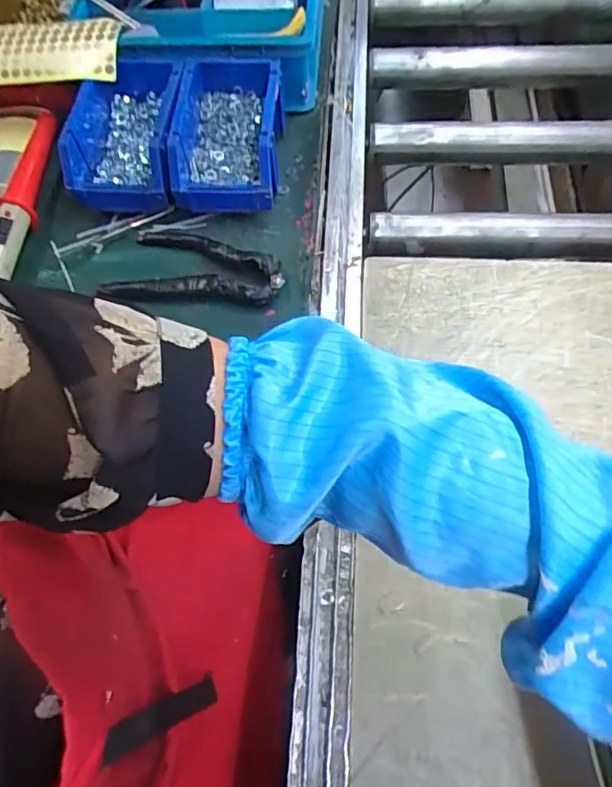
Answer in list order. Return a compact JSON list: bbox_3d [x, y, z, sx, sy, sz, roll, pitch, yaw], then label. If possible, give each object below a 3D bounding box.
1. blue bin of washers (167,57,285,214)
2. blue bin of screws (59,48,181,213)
[{"bbox_3d":[-0.080,-0.270,0.566,0.113,0.061,0.164,-4,63,1],"label":"blue bin of washers"},{"bbox_3d":[-0.192,-0.276,0.577,0.117,0.061,0.166,-6,63,0],"label":"blue bin of screws"}]

